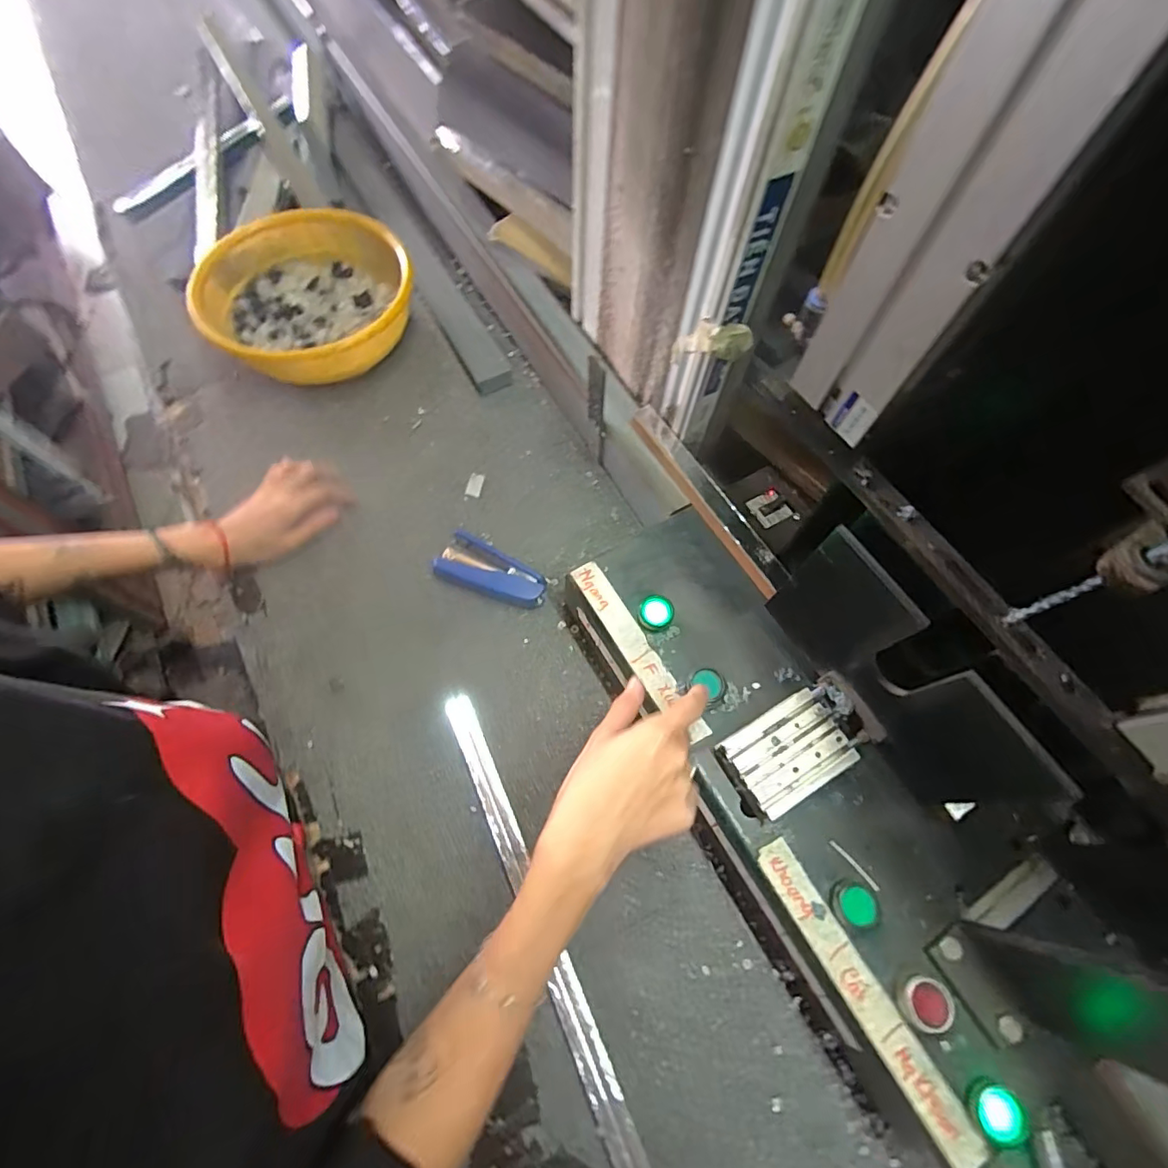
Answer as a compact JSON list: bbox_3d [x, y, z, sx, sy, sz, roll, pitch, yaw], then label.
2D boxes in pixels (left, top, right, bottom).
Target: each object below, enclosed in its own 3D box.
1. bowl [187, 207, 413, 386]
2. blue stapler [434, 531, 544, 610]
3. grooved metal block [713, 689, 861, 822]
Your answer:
[{"bbox_3d":[-0.307,-0.320,0.608,0.217,0.091,0.217,0,67,0],"label":"bowl"},{"bbox_3d":[-0.088,-0.011,0.516,0.107,0.022,0.051,22,69,9],"label":"blue stapler"},{"bbox_3d":[0.143,0.123,0.380,0.084,0.026,0.058,-28,70,-12],"label":"grooved metal block"}]

